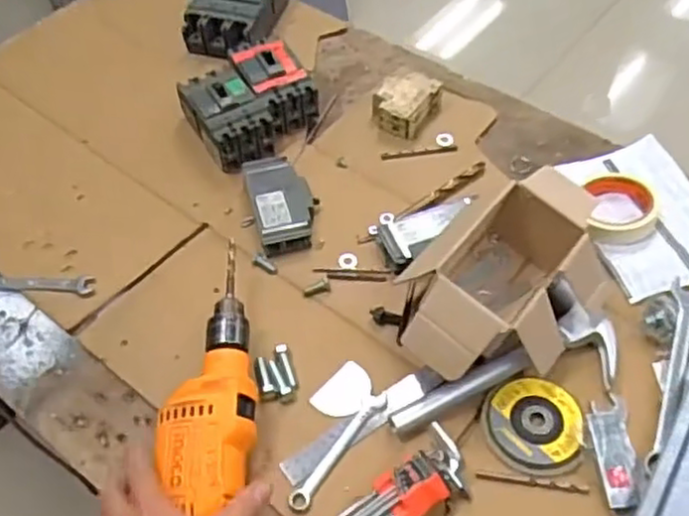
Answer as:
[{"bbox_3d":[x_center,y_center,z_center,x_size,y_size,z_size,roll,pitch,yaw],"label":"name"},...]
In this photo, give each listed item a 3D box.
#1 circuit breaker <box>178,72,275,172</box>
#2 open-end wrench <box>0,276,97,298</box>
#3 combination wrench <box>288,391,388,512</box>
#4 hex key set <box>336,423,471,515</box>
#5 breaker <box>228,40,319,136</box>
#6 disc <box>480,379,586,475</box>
[{"bbox_3d":[-0.146,-0.175,0.899,0.085,0.069,0.130,-26,56,-17],"label":"circuit breaker"},{"bbox_3d":[-0.341,0.029,0.783,0.136,0.004,0.028,2,53,3],"label":"open-end wrench"},{"bbox_3d":[-0.004,0.175,0.662,0.019,0.008,0.136,31,59,23],"label":"combination wrench"},{"bbox_3d":[0.035,0.214,0.607,0.170,0.034,0.058,-32,58,-21],"label":"hex key set"},{"bbox_3d":[-0.090,-0.224,0.933,0.084,0.073,0.113,-19,54,-13],"label":"breaker"},{"bbox_3d":[0.175,0.156,0.666,0.089,0.011,0.089,-1,53,1],"label":"disc"}]

